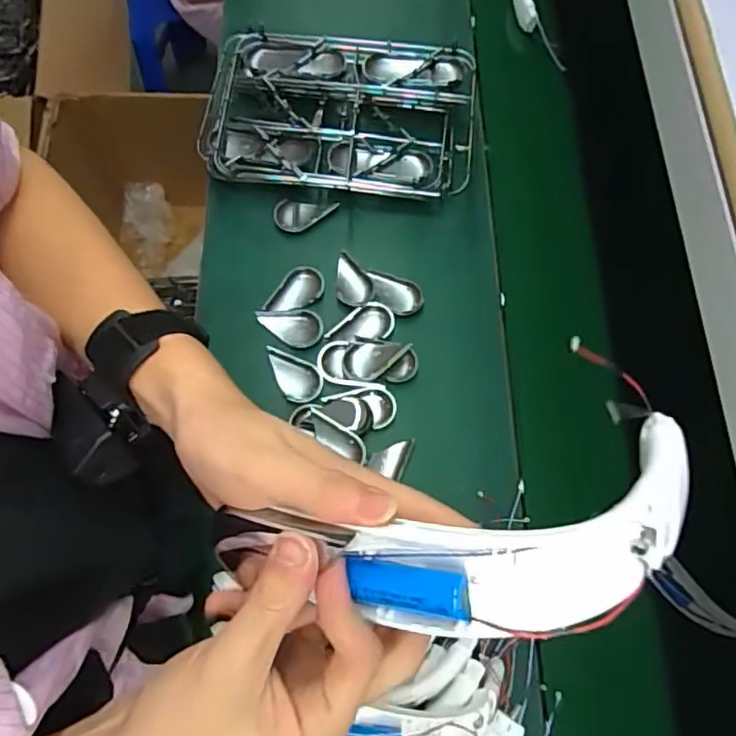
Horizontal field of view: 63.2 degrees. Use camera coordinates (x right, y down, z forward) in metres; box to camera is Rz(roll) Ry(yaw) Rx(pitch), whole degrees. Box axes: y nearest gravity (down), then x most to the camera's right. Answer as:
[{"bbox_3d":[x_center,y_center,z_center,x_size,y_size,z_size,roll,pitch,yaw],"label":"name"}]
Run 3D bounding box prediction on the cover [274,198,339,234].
[{"bbox_3d":[-0.084,-0.205,0.800,0.082,0.013,0.048,2,70,0],"label":"cover"}]

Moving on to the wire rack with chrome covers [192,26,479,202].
[{"bbox_3d":[-0.038,-0.333,0.810,0.353,0.076,0.229,6,70,1],"label":"wire rack with chrome covers"}]

